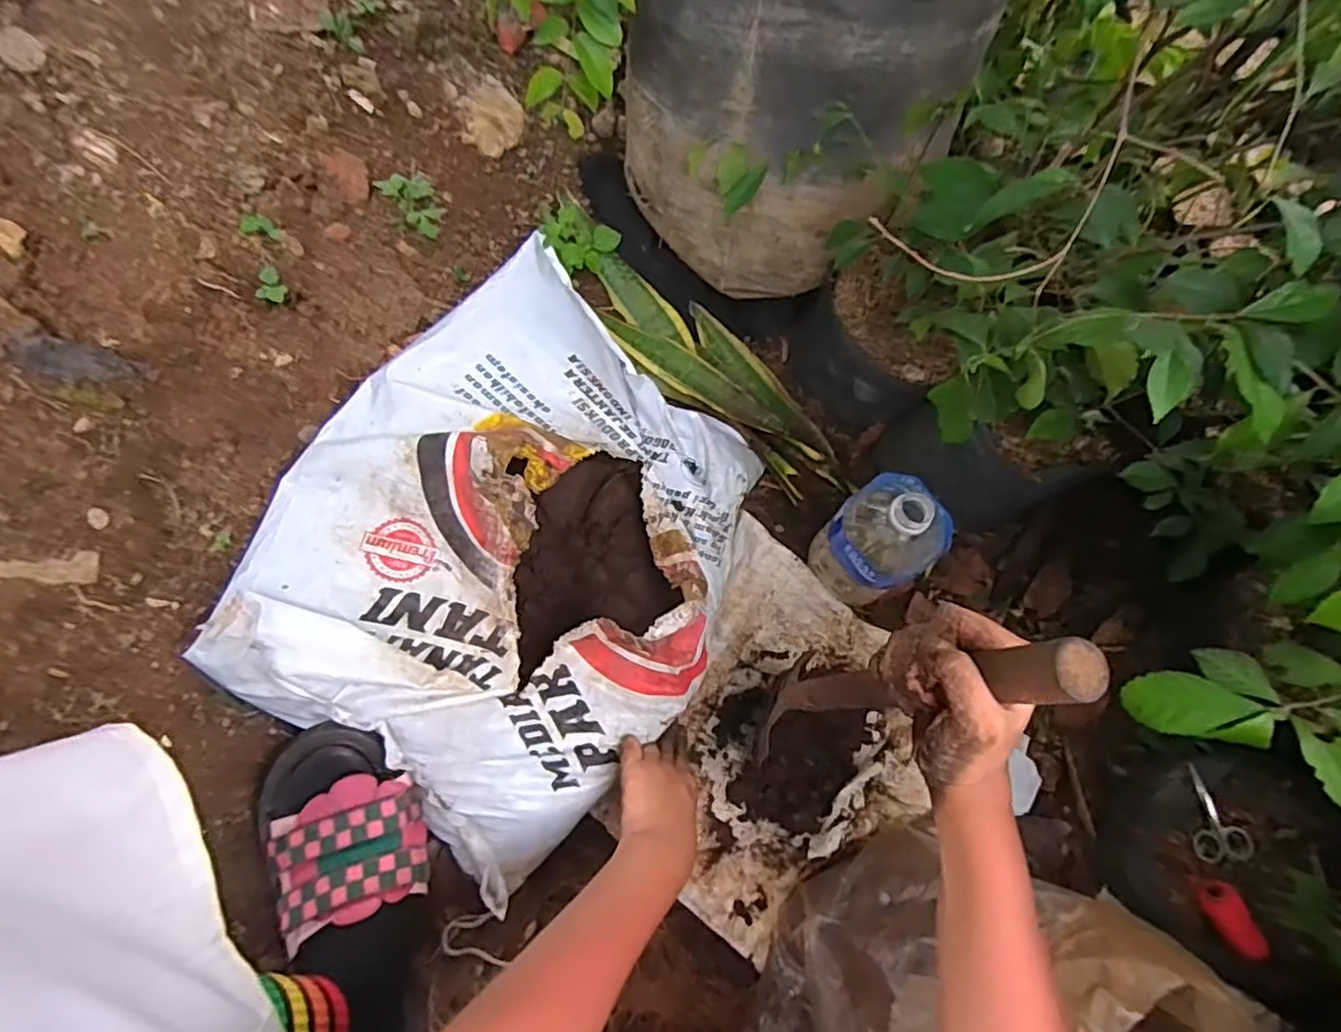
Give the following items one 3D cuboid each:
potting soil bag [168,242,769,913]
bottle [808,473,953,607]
[{"bbox_3d":[-0.128,0.020,0.577,0.349,0.156,0.439,35,72,13],"label":"potting soil bag"},{"bbox_3d":[0.183,0.024,0.587,0.083,0.173,0.084,-29,71,-11],"label":"bottle"}]

